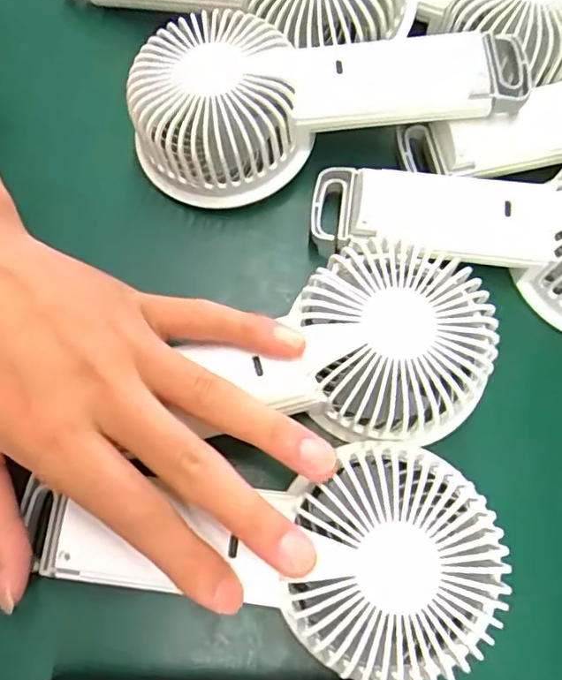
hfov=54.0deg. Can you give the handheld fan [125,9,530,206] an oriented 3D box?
[{"bbox_3d":[0.019,-0.121,0.264,0.182,0.041,0.079,-14,73,-6],"label":"handheld fan"}]

